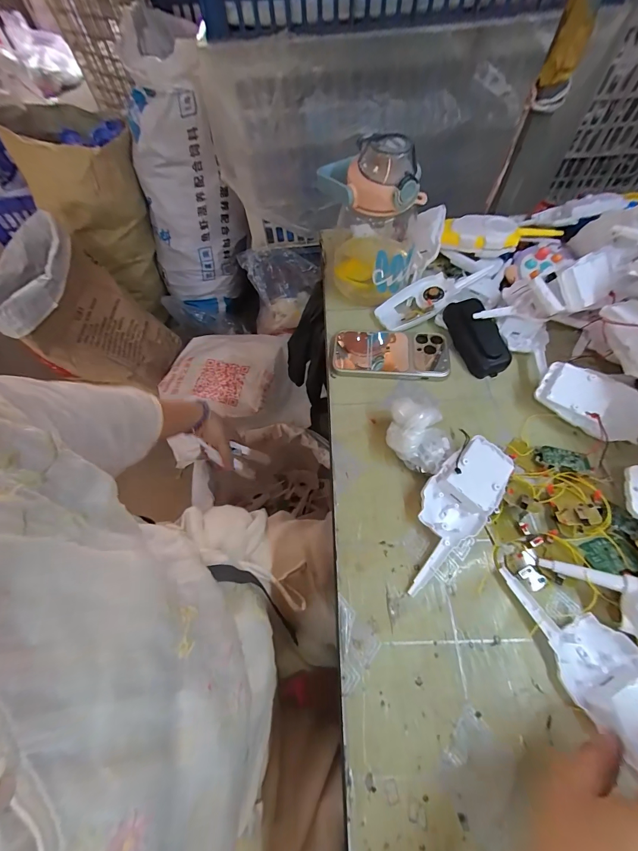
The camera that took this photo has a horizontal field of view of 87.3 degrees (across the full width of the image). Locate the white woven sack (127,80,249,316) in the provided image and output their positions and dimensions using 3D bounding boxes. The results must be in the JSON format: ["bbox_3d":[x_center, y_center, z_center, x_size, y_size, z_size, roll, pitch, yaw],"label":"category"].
[{"bbox_3d":[-0.442,-0.678,1.111,0.326,0.570,0.221,28,67,16],"label":"white woven sack"}]

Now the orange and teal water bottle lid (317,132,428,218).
[{"bbox_3d":[0.054,-0.291,0.381,0.131,0.063,0.067,27,66,16],"label":"orange and teal water bottle lid"}]

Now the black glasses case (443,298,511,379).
[{"bbox_3d":[0.203,-0.115,0.431,0.049,0.042,0.110,-22,76,-10],"label":"black glasses case"}]

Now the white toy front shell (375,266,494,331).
[{"bbox_3d":[0.158,-0.179,0.467,0.159,0.017,0.060,-27,62,4],"label":"white toy front shell"}]

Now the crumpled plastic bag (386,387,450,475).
[{"bbox_3d":[0.104,0.010,0.358,0.072,0.054,0.056,34,67,20],"label":"crumpled plastic bag"}]

